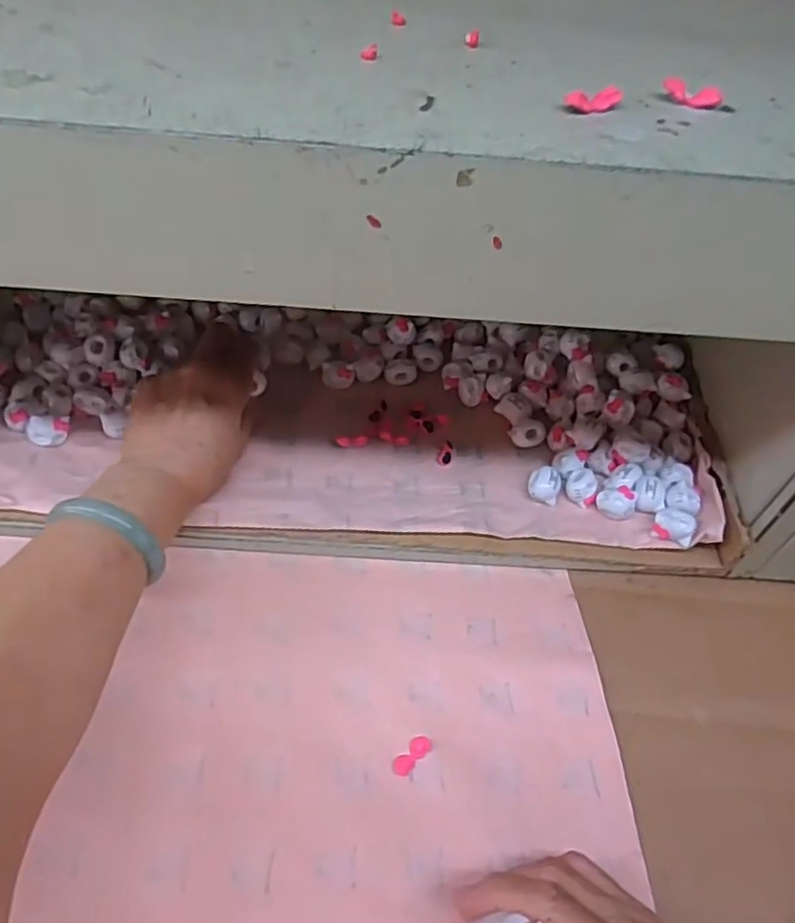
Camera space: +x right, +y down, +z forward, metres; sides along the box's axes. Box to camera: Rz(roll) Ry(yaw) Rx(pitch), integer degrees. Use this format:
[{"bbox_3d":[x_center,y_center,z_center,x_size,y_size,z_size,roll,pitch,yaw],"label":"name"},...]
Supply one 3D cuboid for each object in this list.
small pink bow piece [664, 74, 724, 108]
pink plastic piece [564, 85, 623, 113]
[{"bbox_3d":[0.118,-0.147,0.262,0.024,0.008,0.006,18,50,10],"label":"small pink bow piece"},{"bbox_3d":[0.076,-0.139,0.253,0.024,0.007,0.006,-16,53,-18],"label":"pink plastic piece"}]

